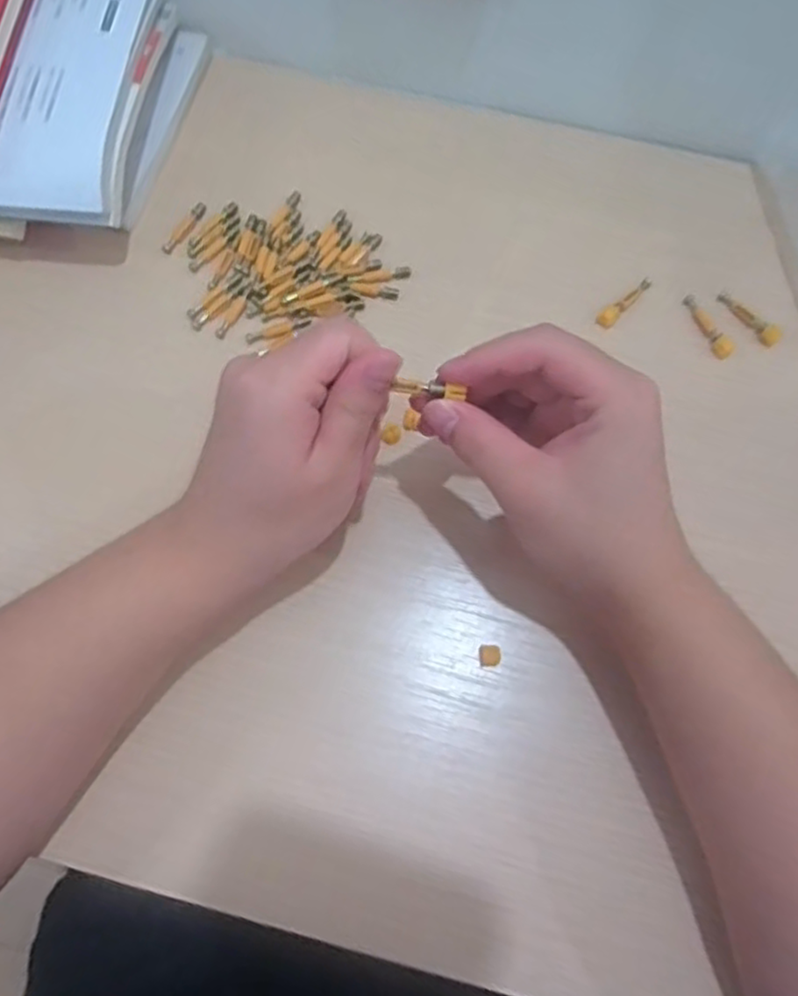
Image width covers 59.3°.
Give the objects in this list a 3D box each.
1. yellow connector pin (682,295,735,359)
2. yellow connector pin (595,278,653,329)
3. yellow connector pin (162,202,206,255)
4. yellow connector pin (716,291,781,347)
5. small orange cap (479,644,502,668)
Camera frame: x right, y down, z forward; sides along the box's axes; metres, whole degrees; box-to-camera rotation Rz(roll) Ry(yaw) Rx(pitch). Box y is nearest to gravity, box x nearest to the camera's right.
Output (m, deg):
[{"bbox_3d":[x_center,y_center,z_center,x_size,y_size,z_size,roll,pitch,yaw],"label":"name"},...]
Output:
[{"bbox_3d":[0.184,-0.103,0.415,0.010,0.009,0.045,-22,74,-7],"label":"yellow connector pin"},{"bbox_3d":[0.136,-0.119,0.421,0.010,0.008,0.047,43,77,12],"label":"yellow connector pin"},{"bbox_3d":[-0.135,-0.171,0.441,0.010,0.004,0.040,31,75,9],"label":"yellow connector pin"},{"bbox_3d":[0.209,-0.108,0.418,0.011,0.007,0.044,-37,76,-11],"label":"yellow connector pin"},{"bbox_3d":[0.047,0.080,0.357,0.011,0.007,0.011,0,72,0],"label":"small orange cap"}]

